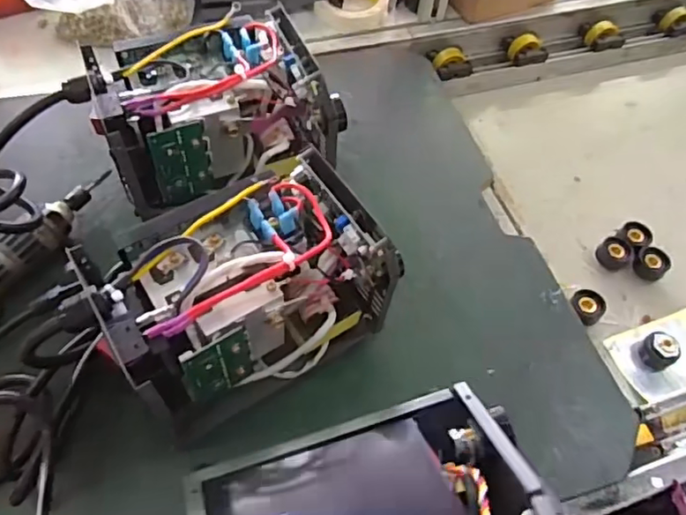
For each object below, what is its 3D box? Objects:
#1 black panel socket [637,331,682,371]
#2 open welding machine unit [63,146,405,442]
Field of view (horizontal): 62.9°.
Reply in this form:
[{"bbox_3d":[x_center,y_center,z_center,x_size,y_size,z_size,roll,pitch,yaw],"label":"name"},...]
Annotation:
[{"bbox_3d":[0.356,0.106,0.635,0.031,0.041,0.037,-25,63,-19],"label":"black panel socket"},{"bbox_3d":[-0.072,0.033,0.455,0.225,0.162,0.109,-27,64,-20],"label":"open welding machine unit"}]

